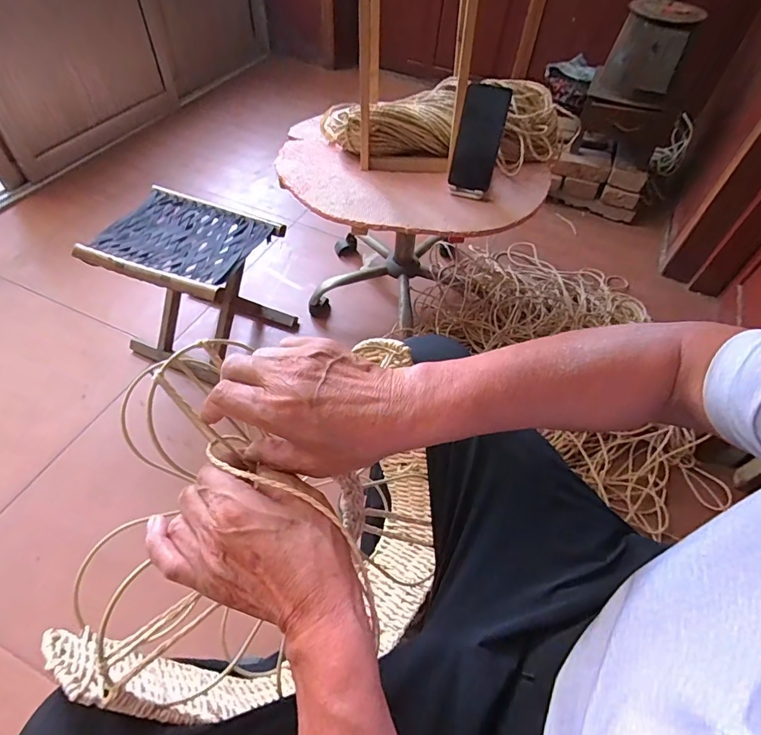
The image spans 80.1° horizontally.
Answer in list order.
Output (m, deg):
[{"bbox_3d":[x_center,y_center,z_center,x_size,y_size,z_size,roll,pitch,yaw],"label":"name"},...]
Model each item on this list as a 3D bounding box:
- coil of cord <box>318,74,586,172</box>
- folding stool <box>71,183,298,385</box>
[{"bbox_3d":[0.126,-0.482,0.883,0.487,0.103,0.154,7,53,1],"label":"coil of cord"},{"bbox_3d":[-0.399,-0.168,1.003,0.292,0.300,0.257,22,54,12],"label":"folding stool"}]

